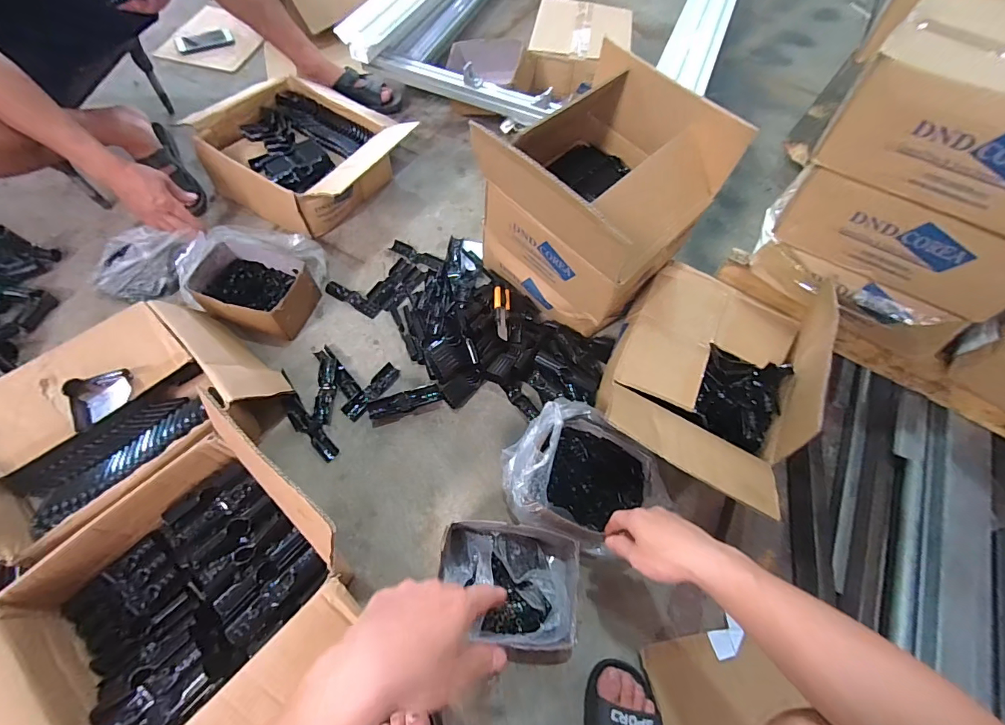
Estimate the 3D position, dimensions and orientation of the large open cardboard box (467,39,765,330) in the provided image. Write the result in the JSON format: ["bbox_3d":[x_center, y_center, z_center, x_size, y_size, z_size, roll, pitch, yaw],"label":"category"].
[{"bbox_3d":[0.157,-0.282,0.831,0.334,0.372,0.326,42,68,16],"label":"large open cardboard box"}]

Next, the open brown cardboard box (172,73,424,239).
[{"bbox_3d":[-0.463,-0.487,1.022,0.463,0.161,0.389,33,66,14],"label":"open brown cardboard box"}]

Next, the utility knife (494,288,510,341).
[{"bbox_3d":[0.001,-0.101,0.884,0.034,0.010,0.149,0,50,-2],"label":"utility knife"}]

